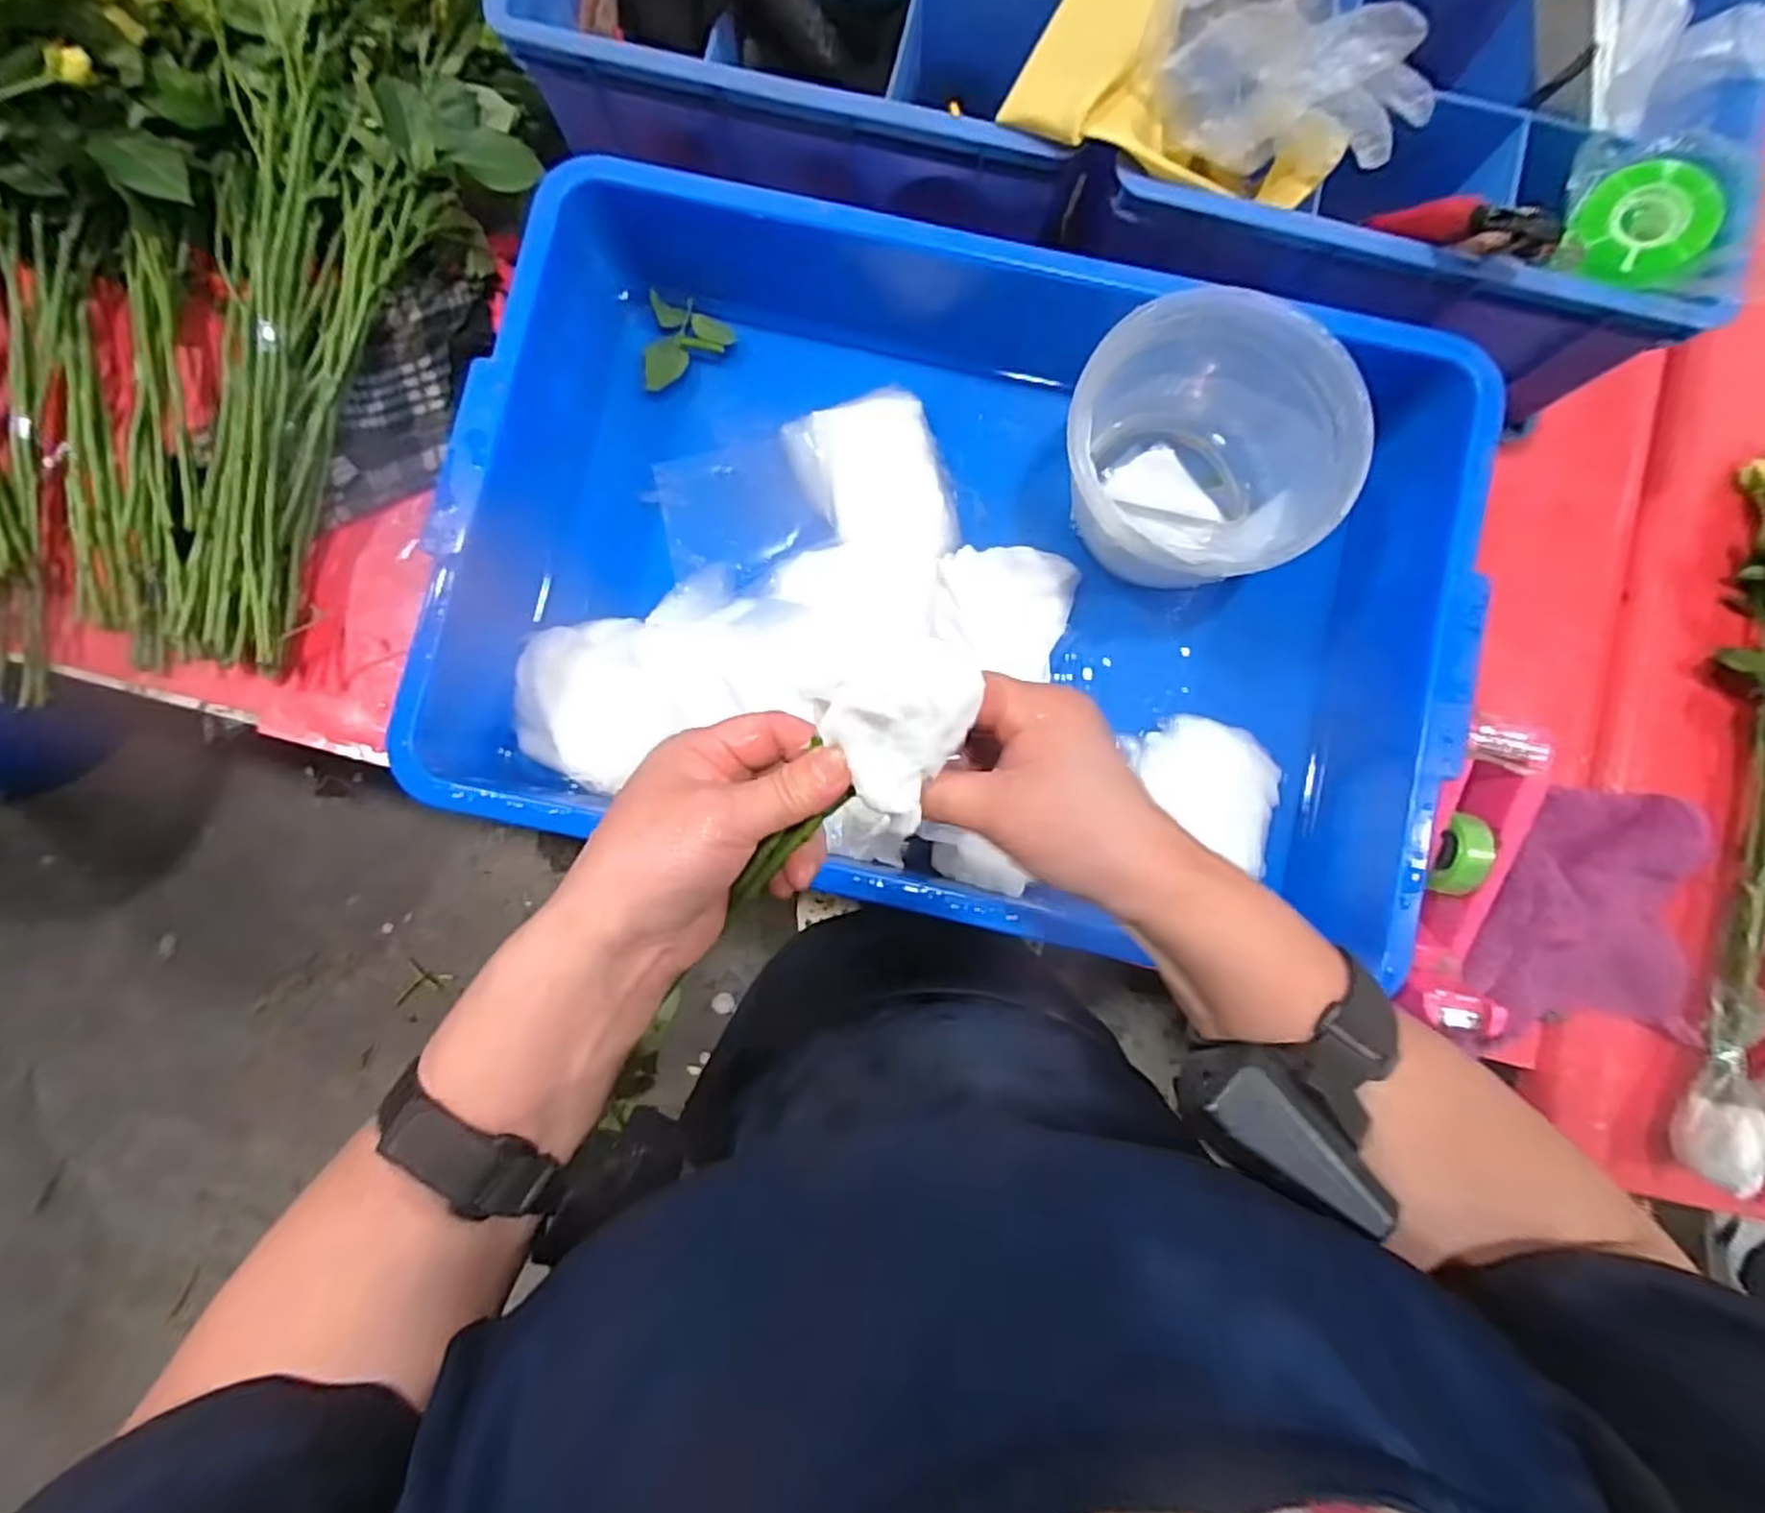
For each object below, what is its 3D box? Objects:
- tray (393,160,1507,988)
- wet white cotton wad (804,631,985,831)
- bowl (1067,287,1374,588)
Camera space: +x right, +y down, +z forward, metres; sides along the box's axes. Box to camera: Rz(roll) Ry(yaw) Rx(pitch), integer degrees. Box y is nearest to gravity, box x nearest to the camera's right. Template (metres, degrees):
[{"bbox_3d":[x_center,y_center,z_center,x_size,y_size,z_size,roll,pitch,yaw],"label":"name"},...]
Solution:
[{"bbox_3d":[0.045,-0.114,0.476,0.579,0.125,0.375,14,87,0],"label":"tray"},{"bbox_3d":[0.003,-0.013,0.282,0.056,0.036,0.065,29,87,1],"label":"wet white cotton wad"},{"bbox_3d":[0.190,-0.182,0.476,0.152,0.125,0.158,0,87,-1],"label":"bowl"}]

